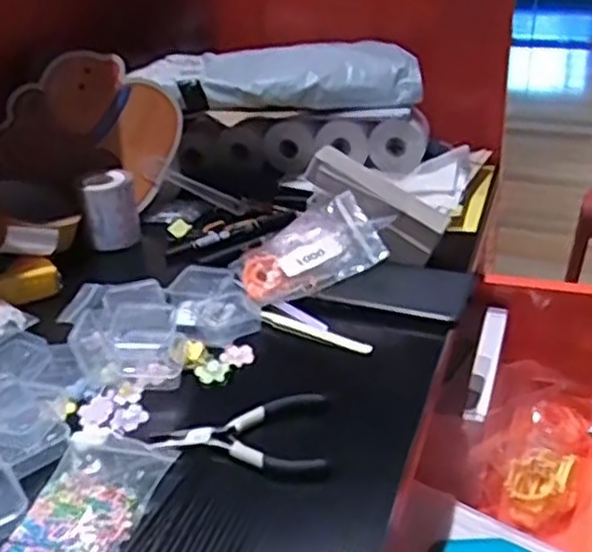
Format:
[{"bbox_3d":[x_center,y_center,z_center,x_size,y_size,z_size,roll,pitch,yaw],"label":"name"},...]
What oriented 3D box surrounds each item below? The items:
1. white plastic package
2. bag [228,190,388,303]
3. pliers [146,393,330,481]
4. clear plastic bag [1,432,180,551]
[{"bbox_3d":[-0.017,-0.210,0.794,0.289,0.047,0.115,-3,30,1],"label":"white plastic package"},{"bbox_3d":[0.006,-0.019,0.628,0.118,0.020,0.091,-28,46,3],"label":"bag"},{"bbox_3d":[-0.035,0.098,0.475,0.109,0.008,0.064,0,31,4],"label":"pliers"},{"bbox_3d":[-0.116,0.125,0.430,0.064,0.010,0.098,5,31,12],"label":"clear plastic bag"}]

